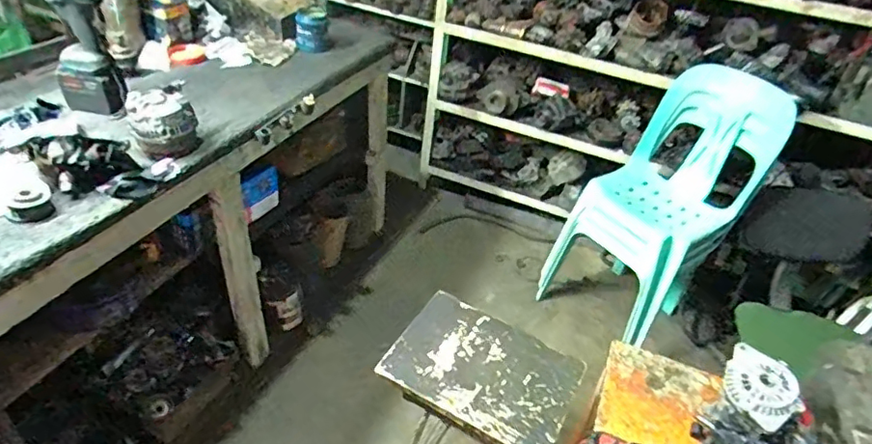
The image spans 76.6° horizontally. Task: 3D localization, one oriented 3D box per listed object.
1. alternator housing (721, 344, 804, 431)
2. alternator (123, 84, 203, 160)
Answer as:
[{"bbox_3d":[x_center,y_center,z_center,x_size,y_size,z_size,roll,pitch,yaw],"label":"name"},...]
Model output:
[{"bbox_3d":[0.669,0.337,1.131,0.144,0.052,0.176,30,43,27],"label":"alternator housing"},{"bbox_3d":[-0.571,-0.208,1.164,0.129,0.100,0.147,-15,43,-27],"label":"alternator"}]

